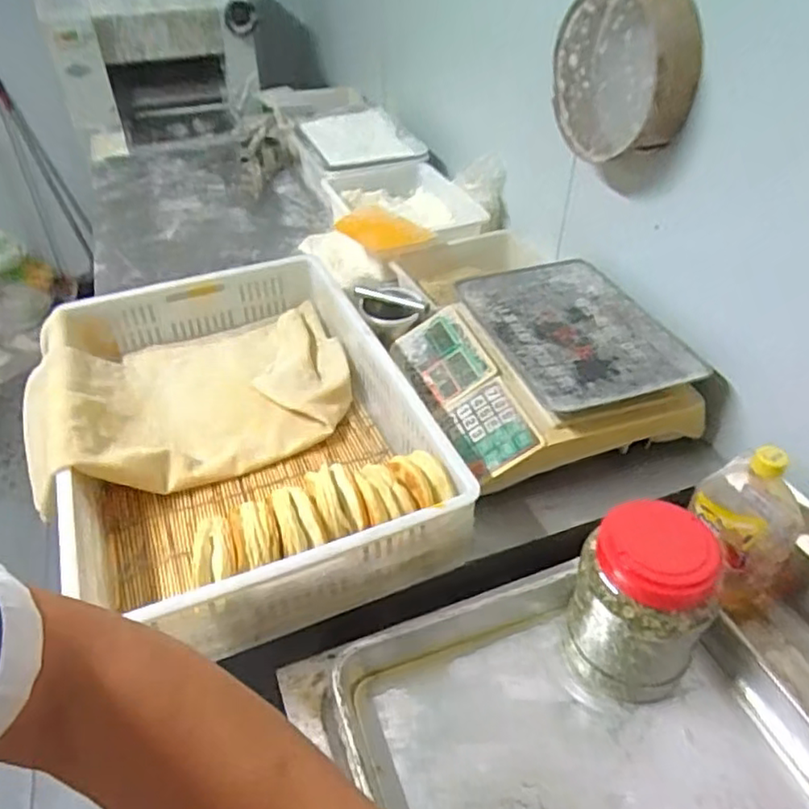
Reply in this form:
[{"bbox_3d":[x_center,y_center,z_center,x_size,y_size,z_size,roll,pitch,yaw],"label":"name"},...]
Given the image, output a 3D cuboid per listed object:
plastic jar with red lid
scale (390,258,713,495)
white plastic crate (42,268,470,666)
[{"bbox_3d":[0.226,0.199,0.625,0.120,0.174,0.121,0,41,0],"label":"plastic jar with red lid"},{"bbox_3d":[0.202,-0.065,0.941,0.370,0.098,0.373,-14,43,-16],"label":"scale"},{"bbox_3d":[-0.232,0.003,0.862,0.415,0.127,0.656,-16,44,-18],"label":"white plastic crate"}]

